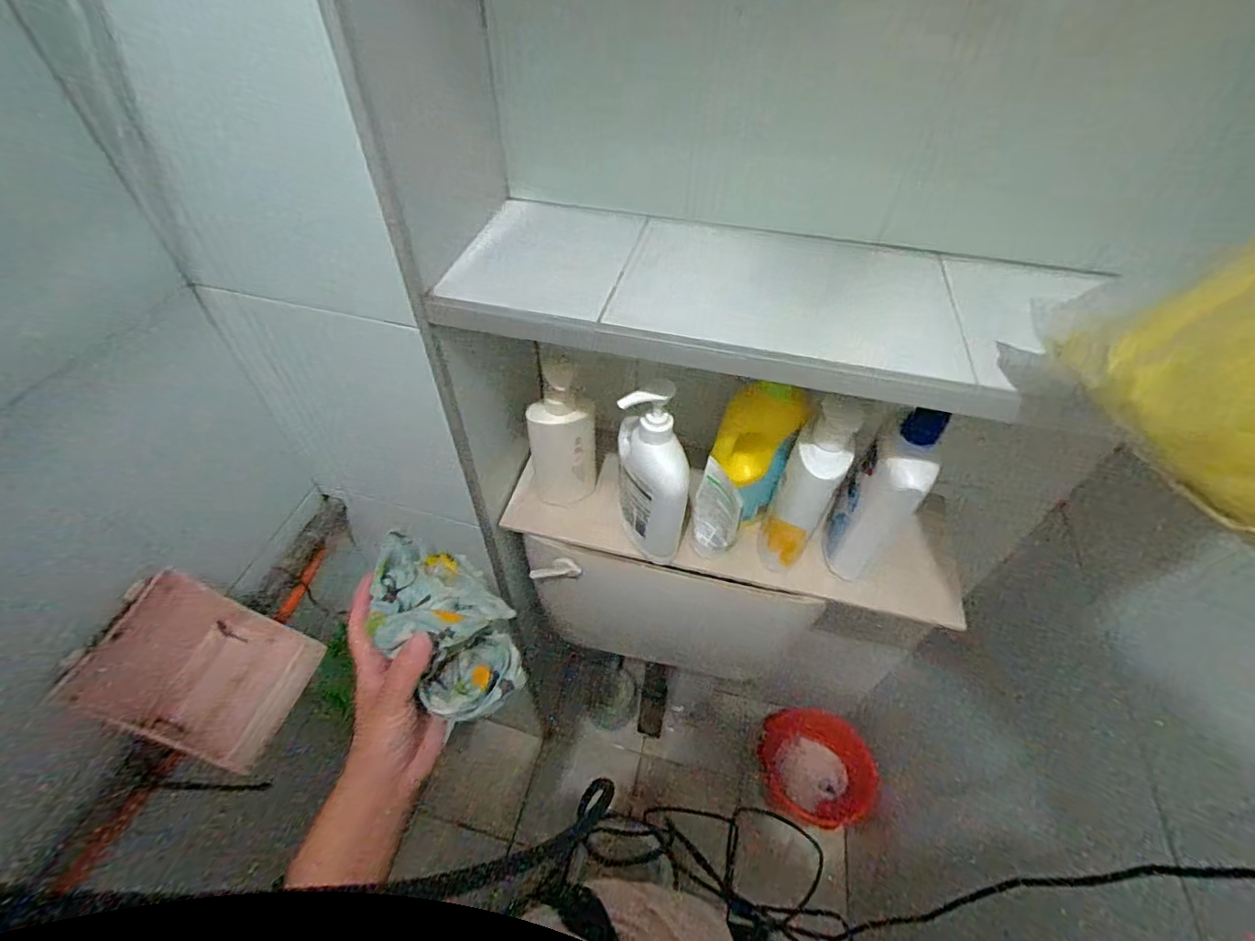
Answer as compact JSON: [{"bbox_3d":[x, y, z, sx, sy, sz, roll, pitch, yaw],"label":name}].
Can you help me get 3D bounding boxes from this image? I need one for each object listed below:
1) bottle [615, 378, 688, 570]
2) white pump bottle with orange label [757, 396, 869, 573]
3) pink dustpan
[{"bbox_3d":[0.022,-0.003,0.626,0.061,0.247,0.110,-19,52,-18],"label":"bottle"},{"bbox_3d":[0.205,0.029,0.636,0.061,0.256,0.065,21,52,16],"label":"white pump bottle with orange label"},{"bbox_3d":[-0.415,0.192,0.545,0.131,0.127,0.133,15,50,11],"label":"pink dustpan"}]

